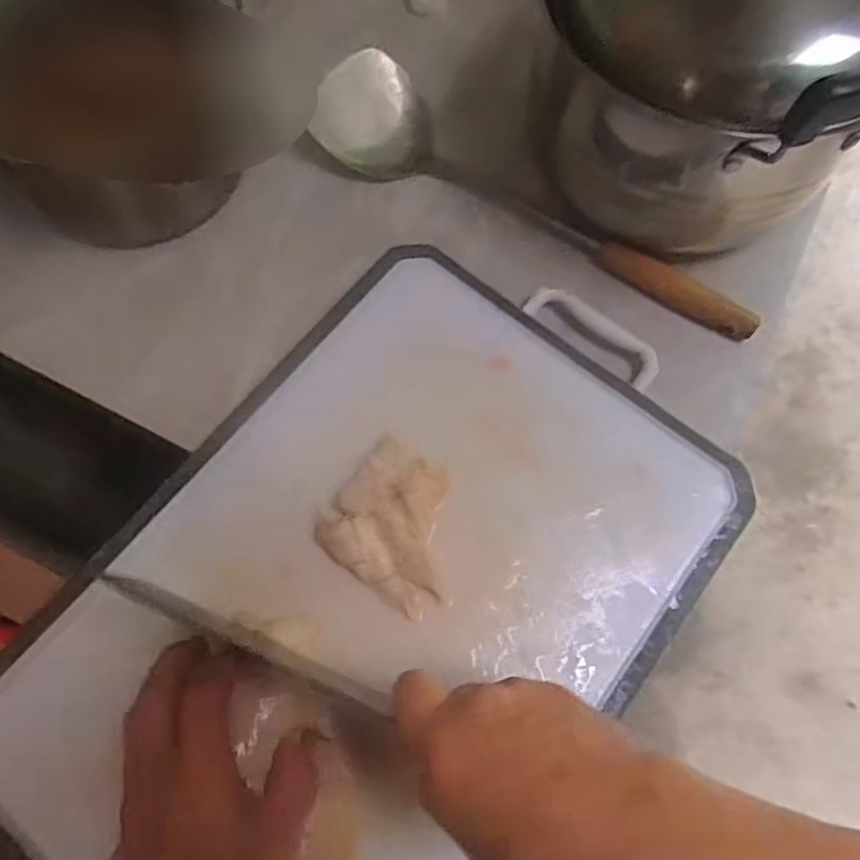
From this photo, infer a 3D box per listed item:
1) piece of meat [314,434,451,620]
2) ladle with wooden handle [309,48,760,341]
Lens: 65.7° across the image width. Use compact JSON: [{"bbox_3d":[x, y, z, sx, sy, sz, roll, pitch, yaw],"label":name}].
[{"bbox_3d":[-0.016,0.057,0.404,0.086,0.015,0.082,35,73,11],"label":"piece of meat"},{"bbox_3d":[0.078,-0.176,0.498,0.358,0.042,0.081,29,72,9],"label":"ladle with wooden handle"}]

